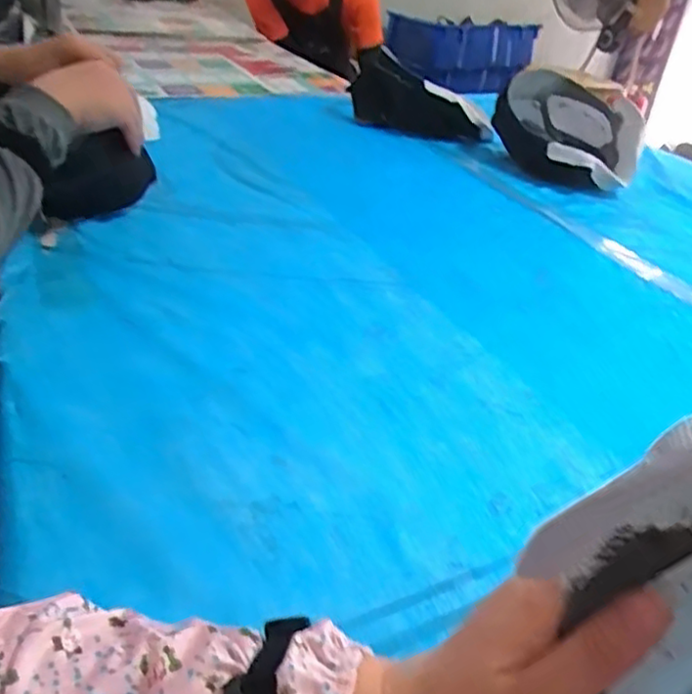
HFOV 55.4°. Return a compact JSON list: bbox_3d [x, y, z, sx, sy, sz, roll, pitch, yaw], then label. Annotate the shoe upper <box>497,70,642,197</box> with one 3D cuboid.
[{"bbox_3d":[0.379,-0.361,1.114,0.166,0.132,0.259,-4,35,-12],"label":"shoe upper"}]

